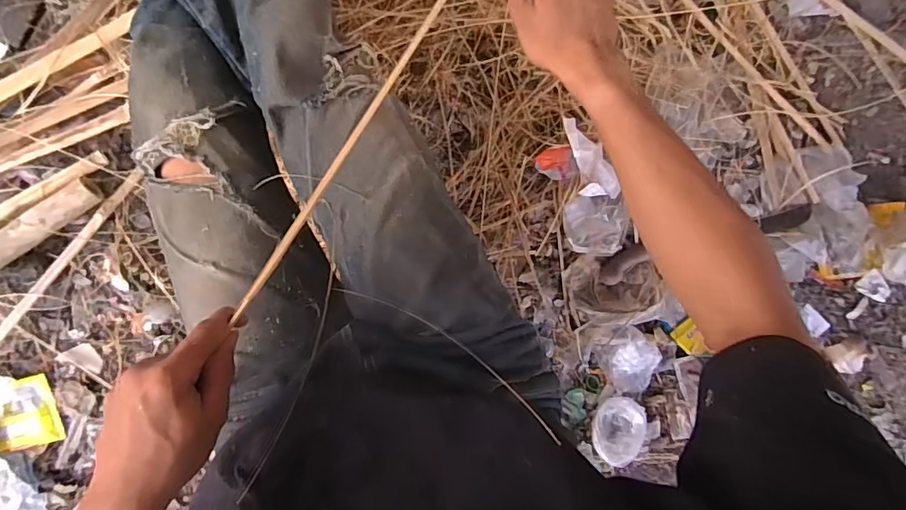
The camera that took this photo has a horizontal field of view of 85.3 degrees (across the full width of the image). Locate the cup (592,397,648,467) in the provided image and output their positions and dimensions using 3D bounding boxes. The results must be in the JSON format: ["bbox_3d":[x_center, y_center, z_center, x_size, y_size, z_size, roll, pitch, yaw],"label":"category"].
[{"bbox_3d":[0.280,0.299,0.843,0.079,0.048,0.108,18,85,-8],"label":"cup"}]

